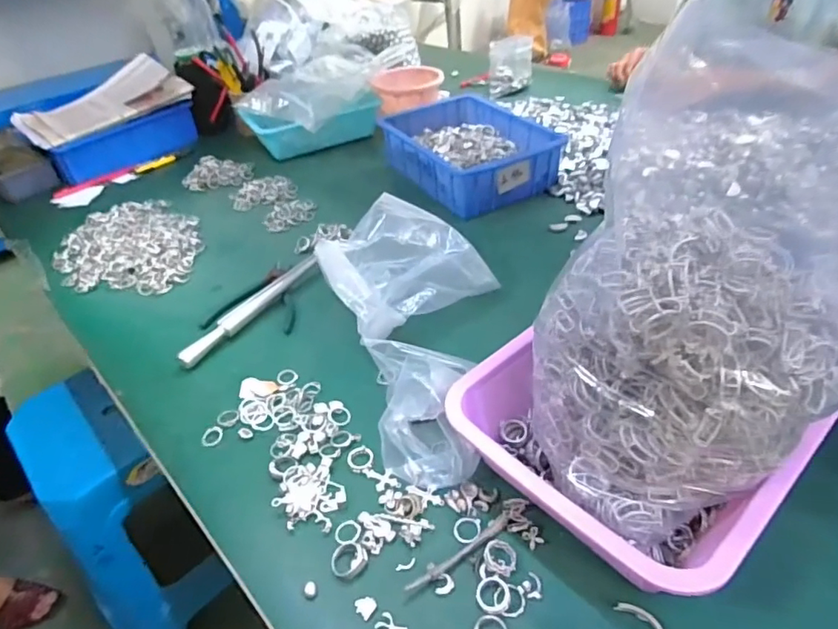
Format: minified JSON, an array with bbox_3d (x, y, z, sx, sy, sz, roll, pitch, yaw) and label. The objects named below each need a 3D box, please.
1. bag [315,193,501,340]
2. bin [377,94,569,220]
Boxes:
[{"bbox_3d":[-0.032,-0.057,0.642,0.182,0.099,0.148,-29,45,-25],"label":"bag"},{"bbox_3d":[0.079,-0.283,0.920,0.207,0.078,0.293,-22,42,-18],"label":"bin"}]

